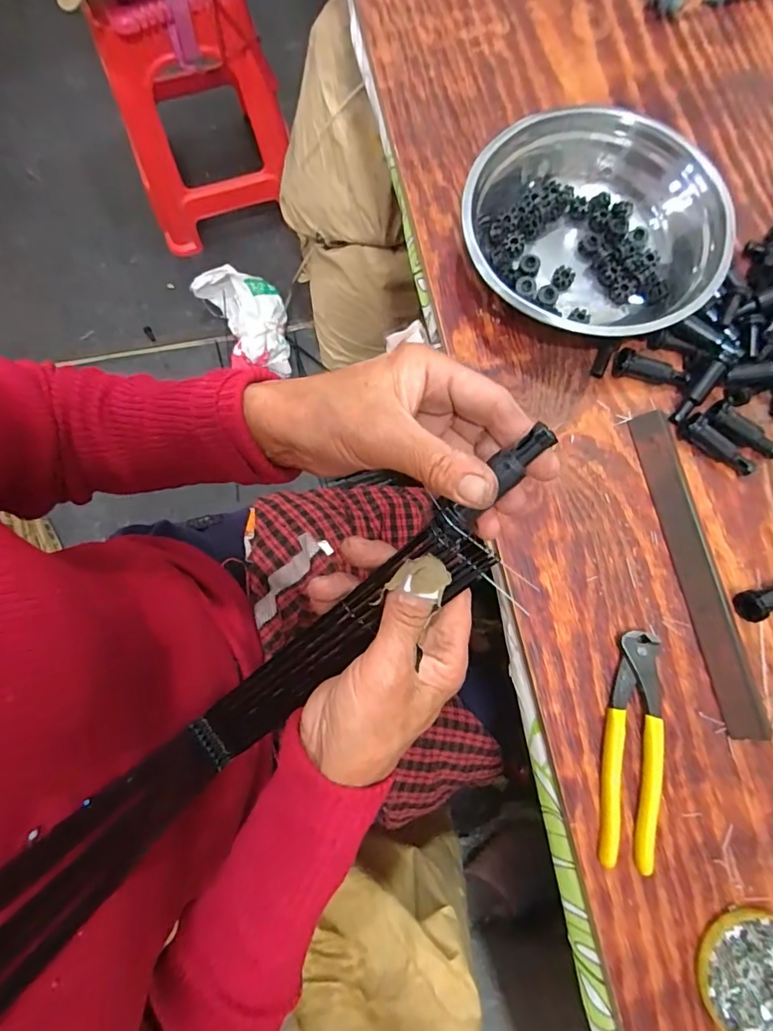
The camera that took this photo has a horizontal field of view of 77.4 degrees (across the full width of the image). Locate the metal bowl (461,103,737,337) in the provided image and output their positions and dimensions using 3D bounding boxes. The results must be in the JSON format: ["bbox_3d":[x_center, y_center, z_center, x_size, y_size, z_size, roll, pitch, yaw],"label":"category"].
[{"bbox_3d":[0.172,-0.246,0.426,0.200,0.076,0.221,-31,80,-8],"label":"metal bowl"}]

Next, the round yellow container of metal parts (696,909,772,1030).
[{"bbox_3d":[0.261,0.322,0.333,0.084,0.011,0.082,0,77,-1],"label":"round yellow container of metal parts"}]

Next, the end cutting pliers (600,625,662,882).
[{"bbox_3d":[0.186,0.172,0.363,0.038,0.016,0.163,10,77,1],"label":"end cutting pliers"}]

